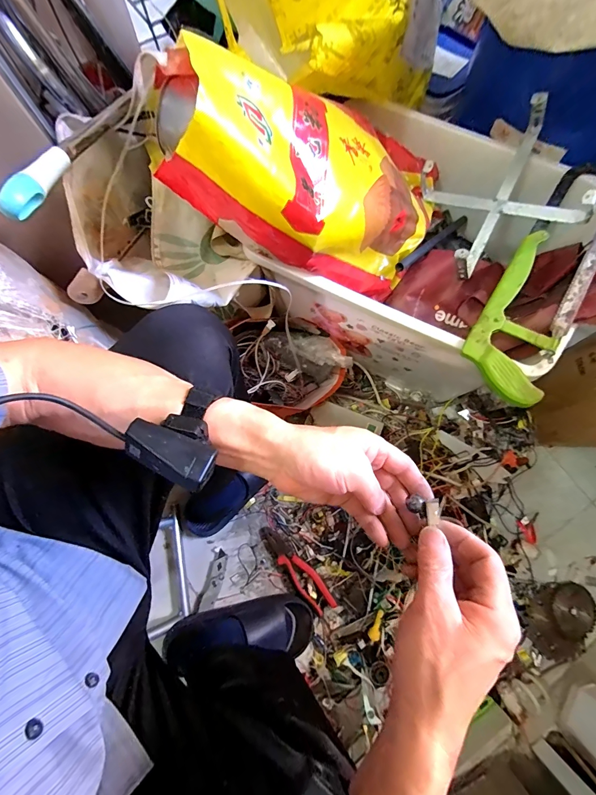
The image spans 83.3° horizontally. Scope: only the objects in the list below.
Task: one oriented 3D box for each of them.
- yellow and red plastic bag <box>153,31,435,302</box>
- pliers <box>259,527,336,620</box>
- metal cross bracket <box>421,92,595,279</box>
[{"bbox_3d":[0.040,-0.289,0.495,0.463,0.157,0.199,-9,71,-41],"label":"yellow and red plastic bag"},{"bbox_3d":[-0.003,0.348,0.685,0.048,0.018,0.200,-38,77,-8],"label":"pliers"},{"bbox_3d":[0.323,-0.330,0.536,0.202,0.105,0.205,-25,72,23],"label":"metal cross bracket"}]

